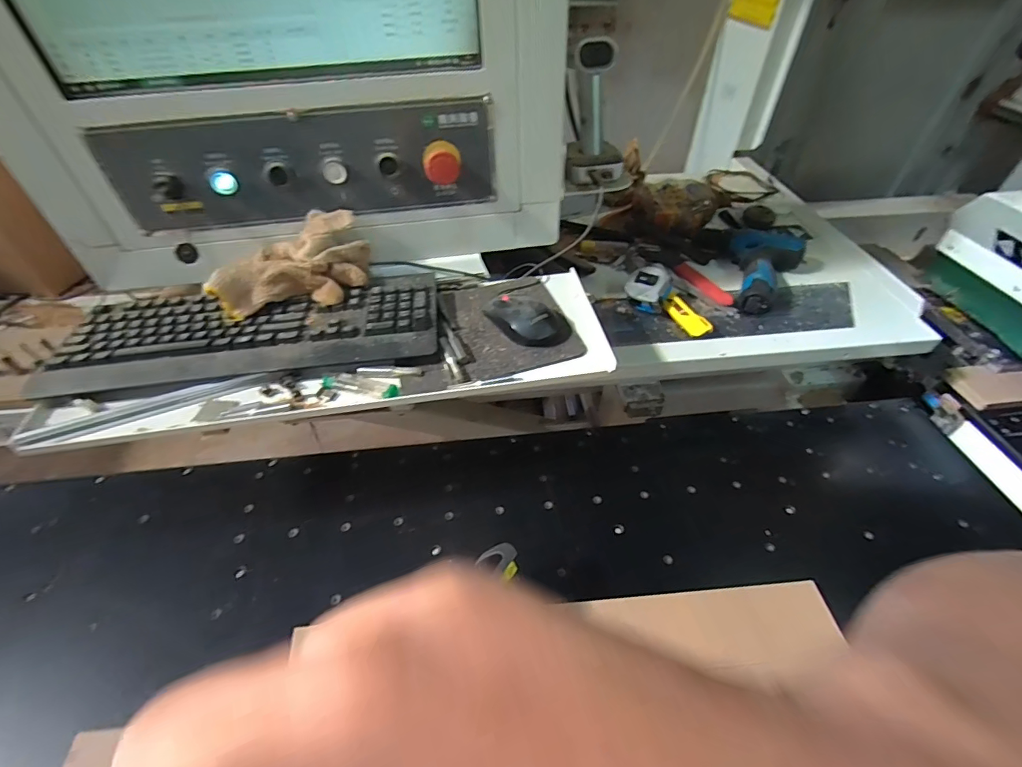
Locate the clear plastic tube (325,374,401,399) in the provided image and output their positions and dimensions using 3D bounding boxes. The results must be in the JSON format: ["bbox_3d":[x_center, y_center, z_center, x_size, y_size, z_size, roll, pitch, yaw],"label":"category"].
[{"bbox_3d":[-0.167,0.002,0.510,0.085,0.009,0.020,11,47,11],"label":"clear plastic tube"}]

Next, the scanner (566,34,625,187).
[{"bbox_3d":[0.116,-0.375,0.641,0.078,0.175,0.060,-6,24,-5],"label":"scanner"}]

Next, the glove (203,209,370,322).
[{"bbox_3d":[-0.274,-0.150,0.577,0.182,0.076,0.098,-10,46,-10],"label":"glove"}]

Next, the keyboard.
[{"bbox_3d":[-0.308,-0.064,0.563,0.435,0.032,0.161,-7,46,-6],"label":"keyboard"}]

